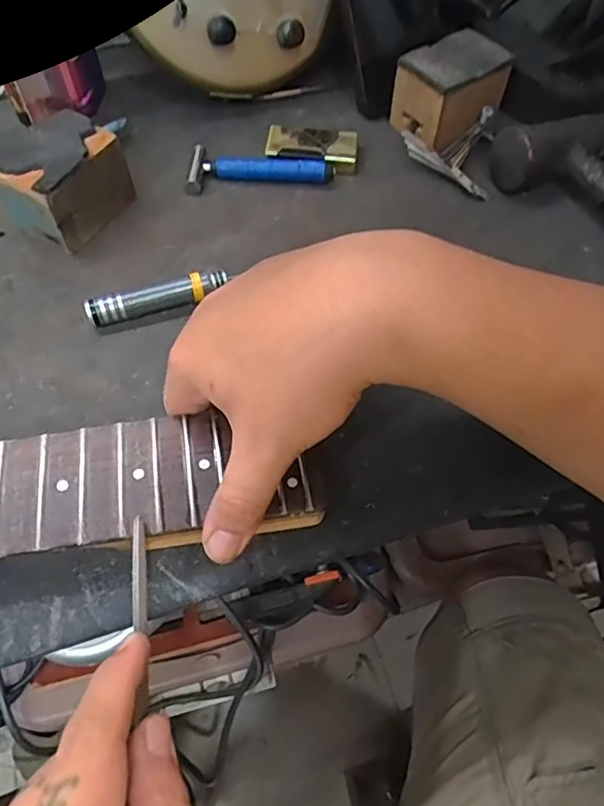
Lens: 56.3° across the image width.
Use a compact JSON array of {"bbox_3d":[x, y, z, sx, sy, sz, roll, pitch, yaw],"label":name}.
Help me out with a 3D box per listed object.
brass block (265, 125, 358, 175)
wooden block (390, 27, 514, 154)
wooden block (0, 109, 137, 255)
[{"bbox_3d":[0.008,-0.194,0.432,0.069,0.019,0.028,10,60,4],"label":"brass block"},{"bbox_3d":[0.116,-0.243,0.440,0.075,0.056,0.057,-33,66,-18],"label":"wooden block"},{"bbox_3d":[-0.161,-0.152,0.382,0.053,0.059,0.075,30,64,15],"label":"wooden block"}]

